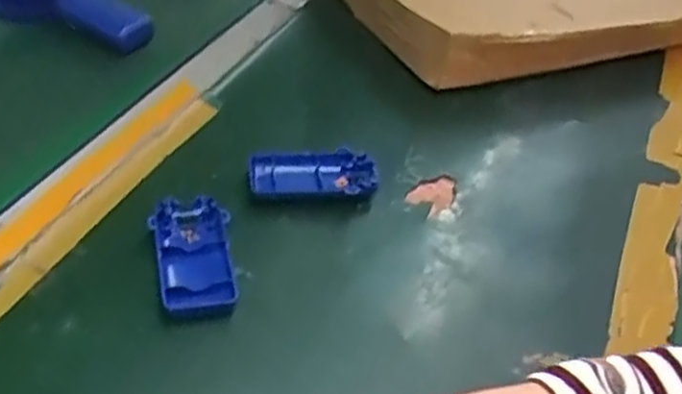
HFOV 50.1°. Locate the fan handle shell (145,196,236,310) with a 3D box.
[{"bbox_3d":[-0.094,0.036,0.469,0.046,0.015,0.093,-7,43,-16],"label":"fan handle shell"}]

